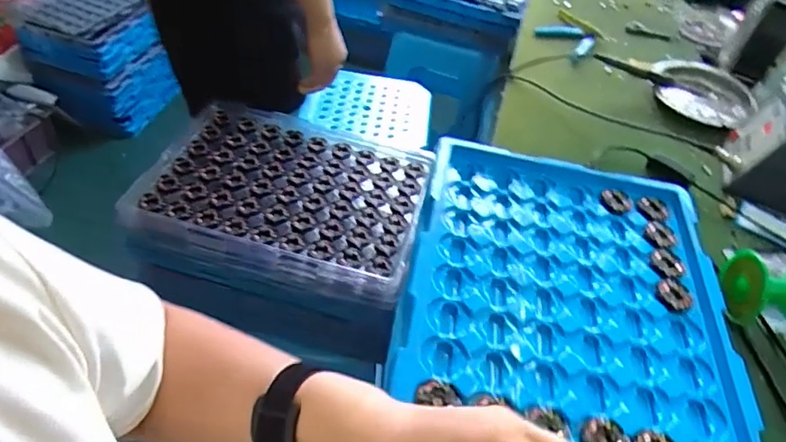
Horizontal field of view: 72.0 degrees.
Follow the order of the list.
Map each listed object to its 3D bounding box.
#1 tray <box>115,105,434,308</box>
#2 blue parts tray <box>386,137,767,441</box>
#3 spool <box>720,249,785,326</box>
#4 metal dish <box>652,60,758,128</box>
[{"bbox_3d":[-0.144,-0.041,0.758,0.367,0.044,0.271,12,43,5],"label":"tray"},{"bbox_3d":[0.150,0.071,0.456,0.266,0.029,0.365,12,43,4],"label":"blue parts tray"},{"bbox_3d":[0.363,0.065,0.517,0.090,0.054,0.064,5,45,-5],"label":"spool"},{"bbox_3d":[0.464,-0.192,0.817,0.144,0.030,0.158,5,45,-5],"label":"metal dish"}]

